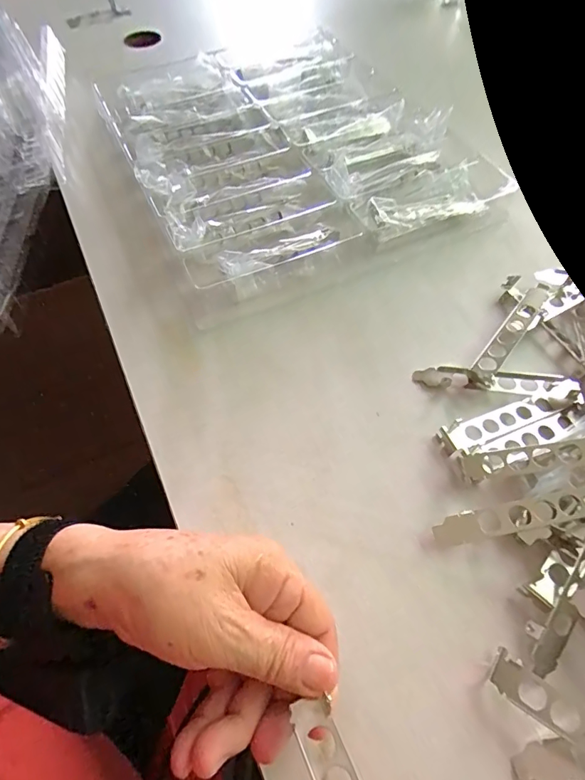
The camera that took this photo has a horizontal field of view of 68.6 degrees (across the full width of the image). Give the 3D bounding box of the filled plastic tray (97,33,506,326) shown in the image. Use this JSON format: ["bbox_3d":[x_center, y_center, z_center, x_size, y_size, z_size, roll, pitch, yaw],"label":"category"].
[{"bbox_3d":[-0.016,-0.288,0.493,0.336,0.053,0.408,-22,60,-10],"label":"filled plastic tray"}]

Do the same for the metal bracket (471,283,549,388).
[{"bbox_3d":[0.177,-0.046,0.350,0.020,0.018,0.120,32,66,20],"label":"metal bracket"}]

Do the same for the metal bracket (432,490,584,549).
[{"bbox_3d":[0.143,0.080,0.269,0.105,0.005,0.019,-13,70,5],"label":"metal bracket"}]

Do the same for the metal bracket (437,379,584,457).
[{"bbox_3d":[0.161,0.018,0.312,0.109,0.018,0.023,-20,60,-9],"label":"metal bracket"}]

